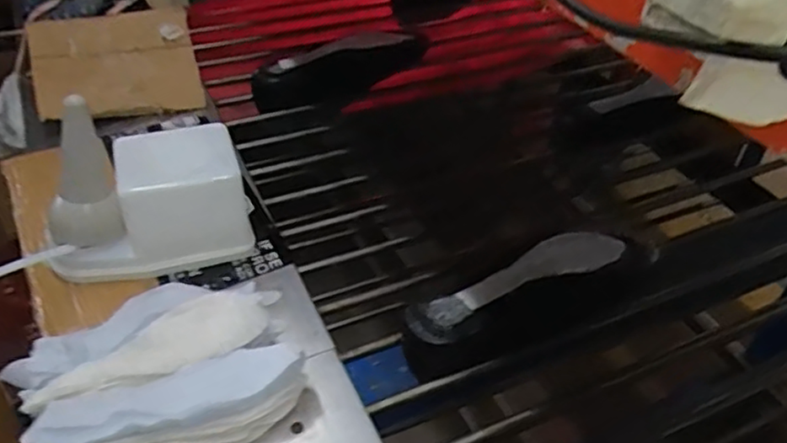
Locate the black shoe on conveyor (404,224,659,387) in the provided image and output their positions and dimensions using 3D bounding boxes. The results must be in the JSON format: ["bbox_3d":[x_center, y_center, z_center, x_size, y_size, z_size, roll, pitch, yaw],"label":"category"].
[{"bbox_3d":[0.137,0.079,0.659,0.268,0.075,0.077,-20,46,-24],"label":"black shoe on conveyor"}]

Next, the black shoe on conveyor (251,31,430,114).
[{"bbox_3d":[-0.067,-0.245,1.011,0.290,0.084,0.078,-21,47,-25],"label":"black shoe on conveyor"}]

